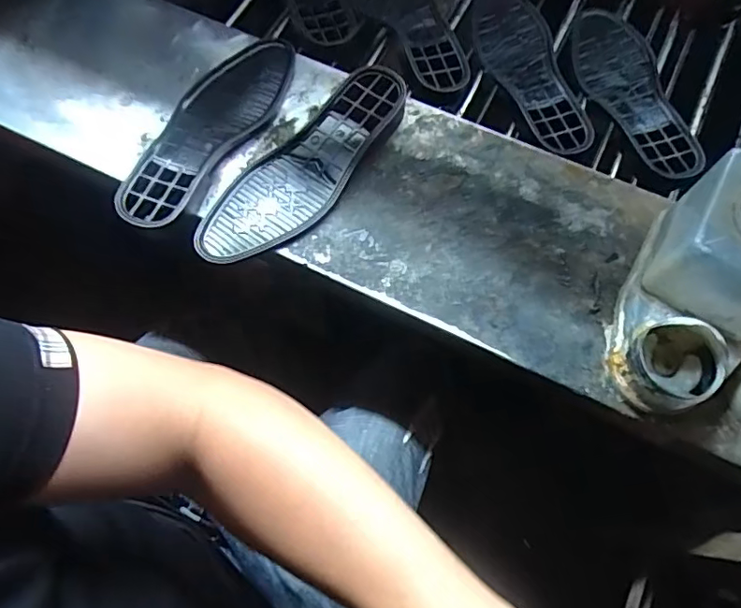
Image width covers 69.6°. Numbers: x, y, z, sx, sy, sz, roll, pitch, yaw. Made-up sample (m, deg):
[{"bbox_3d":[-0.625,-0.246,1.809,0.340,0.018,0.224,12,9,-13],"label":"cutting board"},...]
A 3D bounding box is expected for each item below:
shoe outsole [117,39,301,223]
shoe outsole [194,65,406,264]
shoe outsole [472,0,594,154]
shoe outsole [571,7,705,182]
[{"bbox_3d":[-0.171,-0.189,0.557,0.092,0.017,0.258,30,71,11],"label":"shoe outsole"},{"bbox_3d":[-0.063,-0.139,0.536,0.263,0.024,0.091,-42,75,-15],"label":"shoe outsole"},{"bbox_3d":[0.187,-0.288,0.629,0.088,0.015,0.266,-14,69,-6],"label":"shoe outsole"},{"bbox_3d":[0.306,-0.264,0.644,0.092,0.021,0.280,-12,63,5],"label":"shoe outsole"}]

